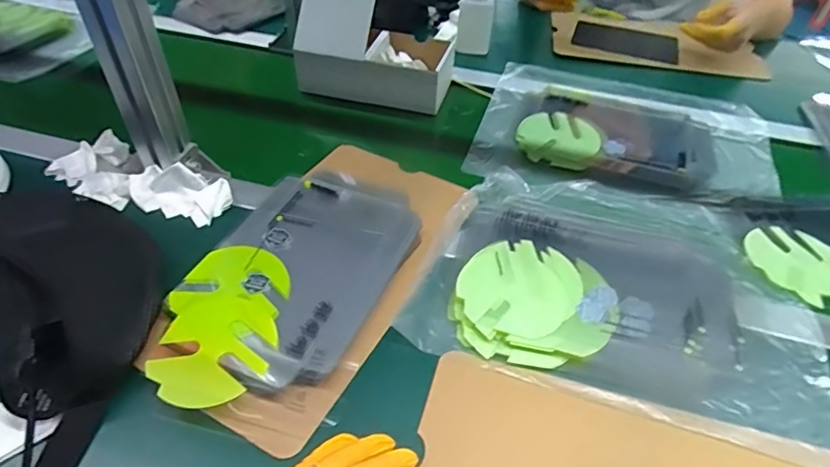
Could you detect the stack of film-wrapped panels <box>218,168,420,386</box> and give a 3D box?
[{"bbox_3d":[-0.103,0.025,0.486,0.163,0.015,0.245,19,48,15],"label":"stack of film-wrapped panels"}]

